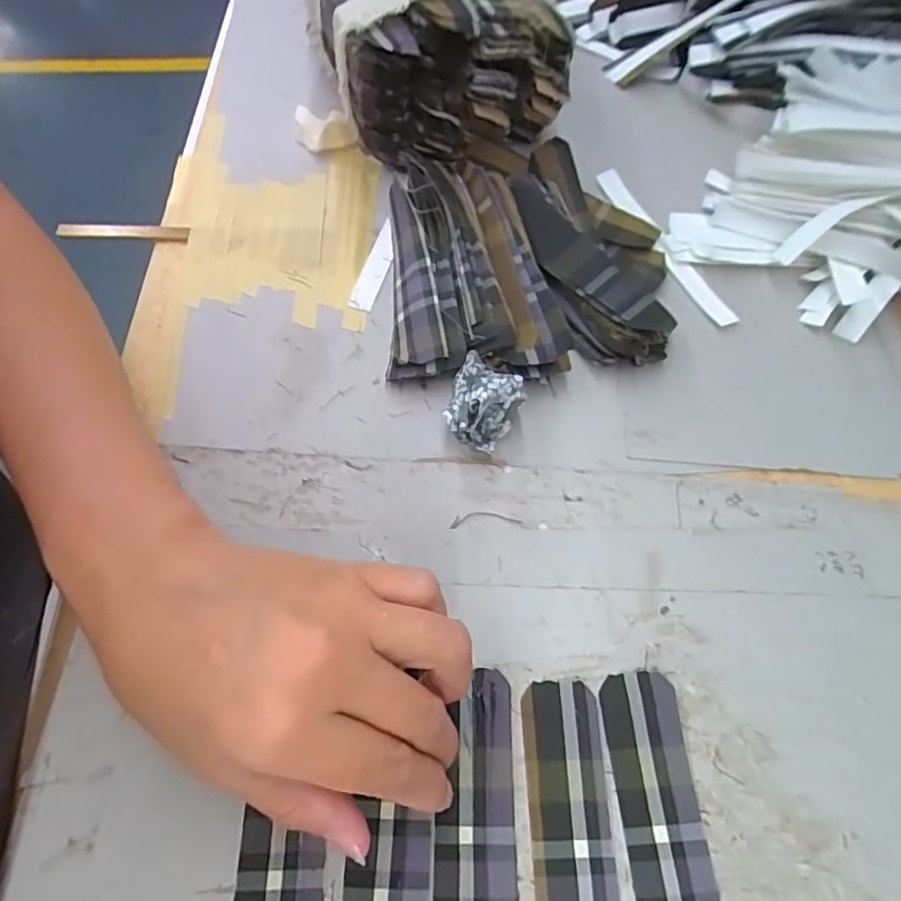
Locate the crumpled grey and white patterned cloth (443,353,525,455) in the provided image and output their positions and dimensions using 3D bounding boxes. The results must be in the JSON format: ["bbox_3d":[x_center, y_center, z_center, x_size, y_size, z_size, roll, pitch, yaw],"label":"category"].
[{"bbox_3d":[0.015,-0.023,0.290,0.034,0.040,0.037,30,65,13],"label":"crumpled grey and white patterned cloth"}]

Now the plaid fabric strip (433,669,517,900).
[{"bbox_3d":[0.011,0.160,0.217,0.033,0.006,0.139,3,62,0],"label":"plaid fabric strip"}]

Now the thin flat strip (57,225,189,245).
[{"bbox_3d":[-0.205,-0.137,0.359,0.077,0.010,0.009,1,63,-2],"label":"thin flat strip"}]

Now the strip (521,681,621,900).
[{"bbox_3d":[0.048,0.165,0.217,0.032,0.004,0.140,-1,63,-2],"label":"strip"}]

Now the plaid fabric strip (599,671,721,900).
[{"bbox_3d":[0.086,0.162,0.220,0.032,0.004,0.140,-3,63,-4],"label":"plaid fabric strip"}]

